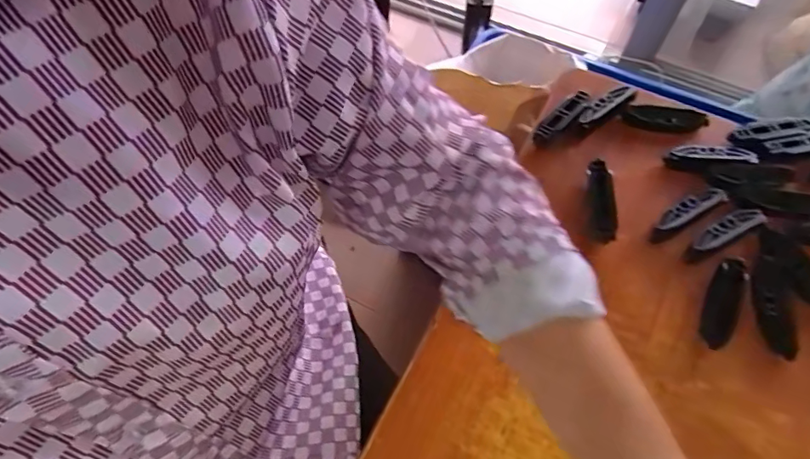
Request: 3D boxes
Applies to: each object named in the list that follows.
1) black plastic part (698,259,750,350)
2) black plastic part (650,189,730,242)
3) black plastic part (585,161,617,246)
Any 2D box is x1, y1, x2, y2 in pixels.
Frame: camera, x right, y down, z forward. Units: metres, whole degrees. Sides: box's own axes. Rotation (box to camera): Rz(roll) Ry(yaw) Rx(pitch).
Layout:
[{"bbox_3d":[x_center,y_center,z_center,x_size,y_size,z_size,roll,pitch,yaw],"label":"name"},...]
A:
[{"bbox_3d":[0.252,0.059,0.384,0.024,0.015,0.074,25,64,14],"label":"black plastic part"},{"bbox_3d":[0.243,-0.013,0.422,0.080,0.013,0.018,-27,64,-14],"label":"black plastic part"},{"bbox_3d":[0.172,-0.025,0.428,0.018,0.023,0.073,7,61,5],"label":"black plastic part"}]

